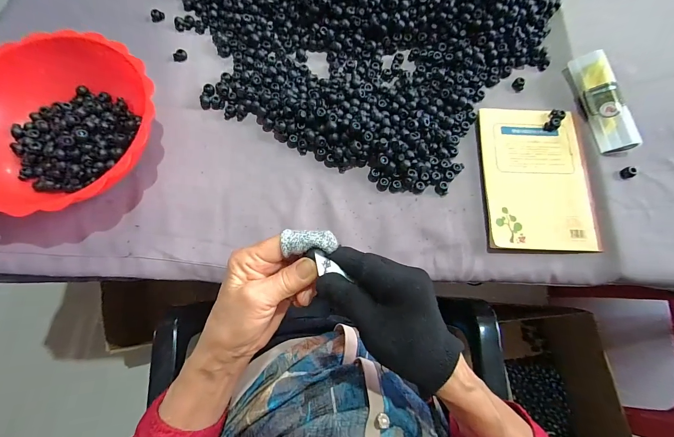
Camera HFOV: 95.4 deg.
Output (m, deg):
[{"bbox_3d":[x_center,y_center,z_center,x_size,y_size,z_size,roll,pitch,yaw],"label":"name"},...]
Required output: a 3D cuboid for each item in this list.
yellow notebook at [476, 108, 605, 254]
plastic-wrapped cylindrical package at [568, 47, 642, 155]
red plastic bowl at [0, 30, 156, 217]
[{"bbox_3d":[0.271,-0.056,0.420,0.136,0.012,0.198,2,74,0],"label":"yellow notebook"},{"bbox_3d":[0.369,-0.164,0.428,0.037,0.029,0.152,-5,74,-2],"label":"plastic-wrapped cylindrical package"},{"bbox_3d":[-0.341,-0.115,0.392,0.231,0.082,0.222,0,74,0],"label":"red plastic bowl"}]

